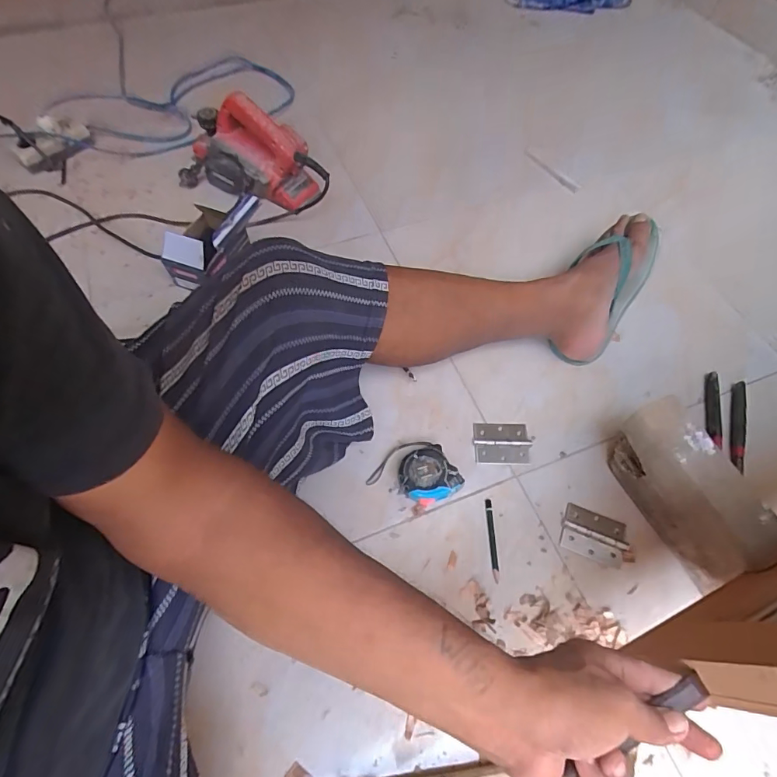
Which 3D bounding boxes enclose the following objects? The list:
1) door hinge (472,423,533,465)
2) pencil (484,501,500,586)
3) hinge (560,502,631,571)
[{"bbox_3d":[0.156,0.074,0.631,0.076,0.007,0.060,3,62,0],"label":"door hinge"},{"bbox_3d":[0.129,0.187,0.568,0.009,0.004,0.098,0,62,-2],"label":"pencil"},{"bbox_3d":[0.257,0.183,0.572,0.076,0.007,0.058,23,64,10],"label":"hinge"}]

